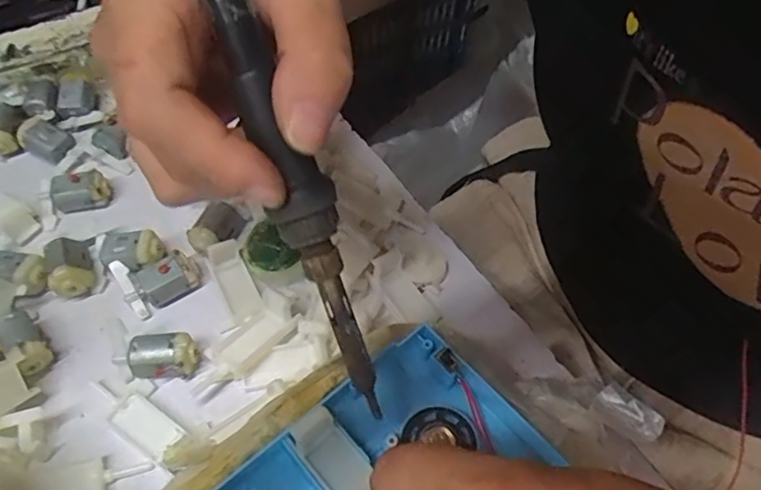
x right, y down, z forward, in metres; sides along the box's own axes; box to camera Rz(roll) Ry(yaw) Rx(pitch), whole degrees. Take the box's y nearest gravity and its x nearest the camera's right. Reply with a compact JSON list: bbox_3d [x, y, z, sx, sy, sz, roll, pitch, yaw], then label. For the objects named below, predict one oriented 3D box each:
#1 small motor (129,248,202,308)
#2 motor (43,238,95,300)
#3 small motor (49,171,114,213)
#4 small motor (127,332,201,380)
[{"bbox_3d":[-0.107,0.016,0.283,0.027,0.017,0.020,-29,61,-22],"label":"small motor"},{"bbox_3d":[-0.155,0.011,0.282,0.019,0.021,0.029,-19,58,-16],"label":"motor"},{"bbox_3d":[-0.164,-0.030,0.309,0.029,0.015,0.014,-18,58,-15],"label":"small motor"},{"bbox_3d":[-0.098,0.051,0.258,0.030,0.019,0.015,-1,55,-4],"label":"small motor"}]

